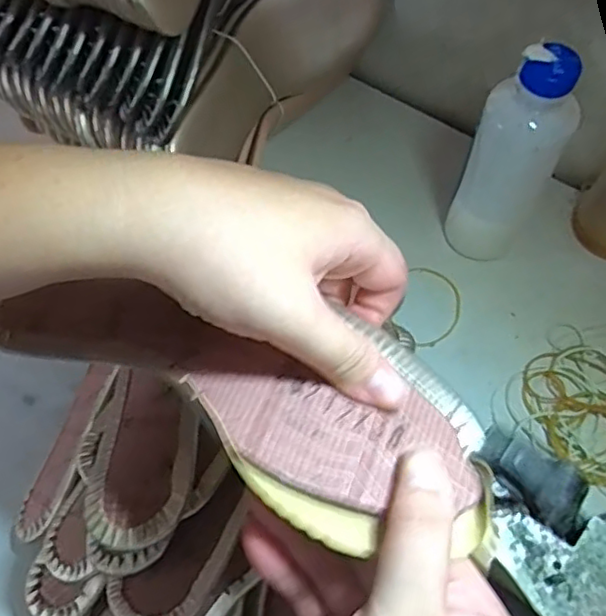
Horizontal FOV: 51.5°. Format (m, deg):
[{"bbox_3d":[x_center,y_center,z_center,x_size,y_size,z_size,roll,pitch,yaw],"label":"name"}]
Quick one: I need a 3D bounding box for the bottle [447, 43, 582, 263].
[{"bbox_3d":[0.138,-0.096,0.431,0.060,0.176,0.046,28,66,16],"label":"bottle"}]

